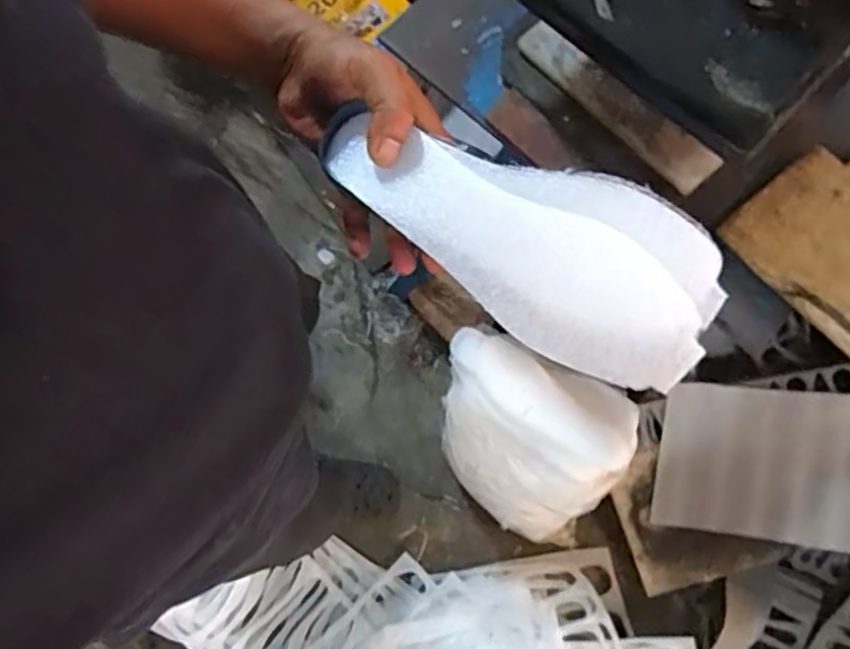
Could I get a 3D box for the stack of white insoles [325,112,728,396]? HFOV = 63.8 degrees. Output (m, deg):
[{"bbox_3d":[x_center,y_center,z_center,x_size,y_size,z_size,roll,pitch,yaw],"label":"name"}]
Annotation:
[{"bbox_3d":[0.056,-0.053,0.408,0.244,0.026,0.105,27,76,3],"label":"stack of white insoles"}]

